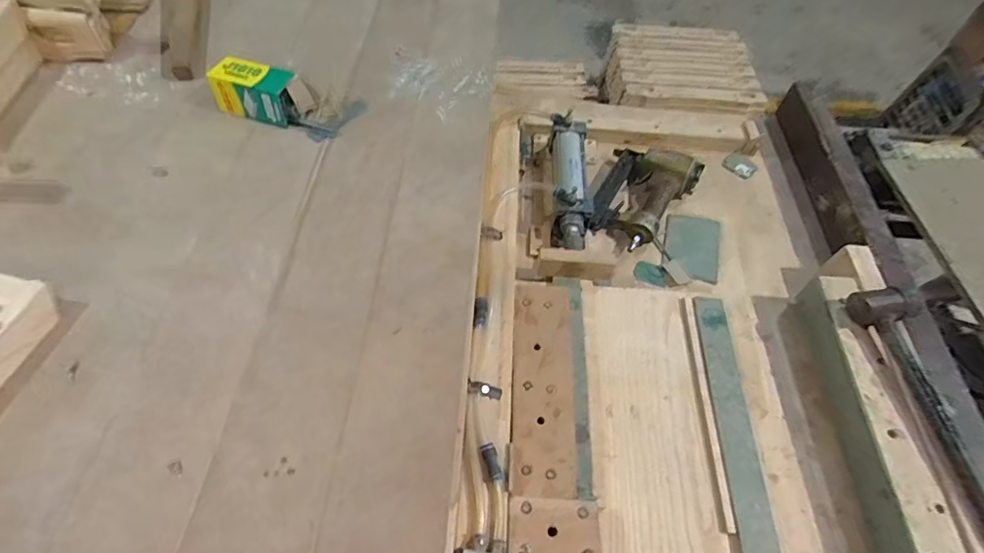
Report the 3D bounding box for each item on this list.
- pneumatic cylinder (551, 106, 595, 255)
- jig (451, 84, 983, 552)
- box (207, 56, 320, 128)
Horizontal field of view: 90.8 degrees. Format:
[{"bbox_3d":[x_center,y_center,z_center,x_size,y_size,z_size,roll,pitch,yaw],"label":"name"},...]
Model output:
[{"bbox_3d":[0.139,-0.165,0.864,0.068,0.079,0.285,4,57,-1],"label":"pneumatic cylinder"},{"bbox_3d":[0.272,0.038,0.750,0.581,0.124,0.933,6,57,1],"label":"jig"},{"bbox_3d":[-0.349,-0.279,0.741,0.138,0.064,0.068,13,57,4],"label":"box"}]

